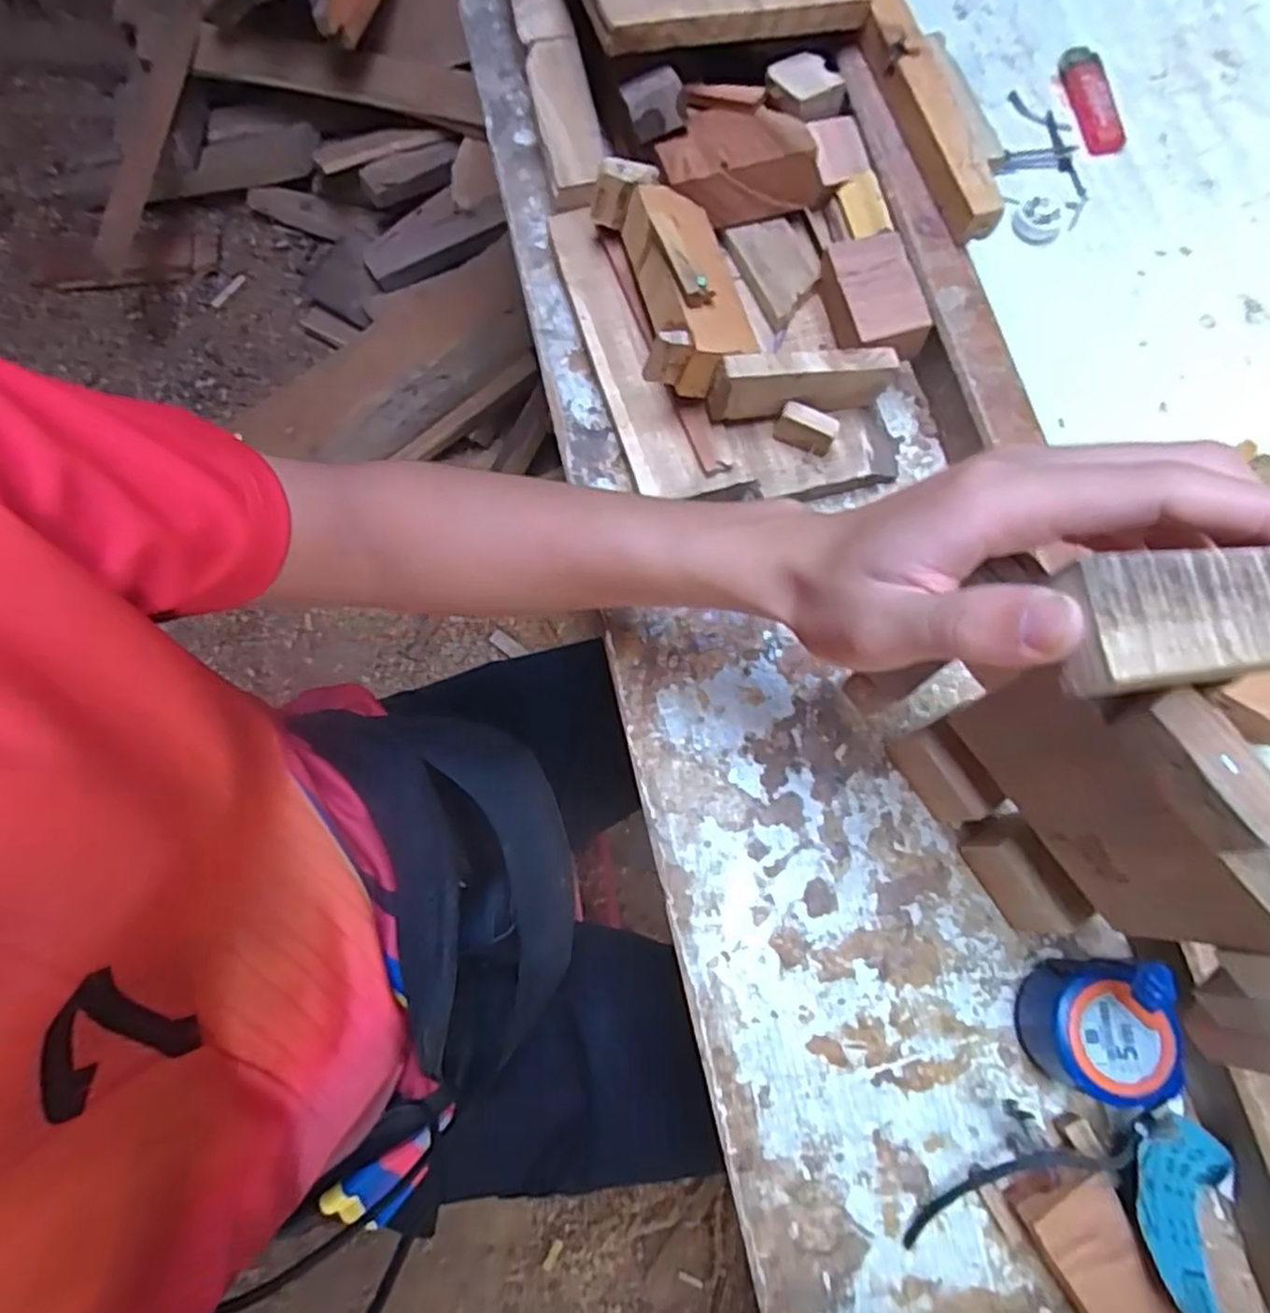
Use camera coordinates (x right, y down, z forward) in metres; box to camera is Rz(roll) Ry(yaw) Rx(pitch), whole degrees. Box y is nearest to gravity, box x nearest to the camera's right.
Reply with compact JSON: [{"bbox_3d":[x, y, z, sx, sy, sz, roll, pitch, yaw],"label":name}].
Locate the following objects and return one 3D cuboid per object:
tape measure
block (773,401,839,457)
[{"bbox_3d":[0.225,0.179,0.361,0.060,0.043,0.061,-4,77,-1],"label":"tape measure"},{"bbox_3d":[0.098,-0.131,0.427,0.033,0.023,0.014,29,78,7],"label":"block"}]

